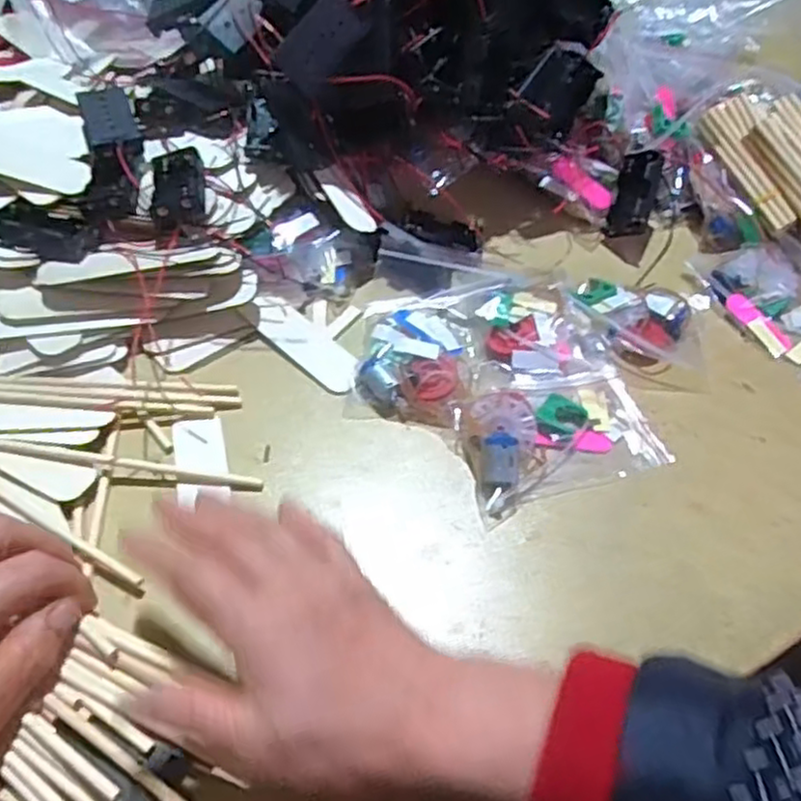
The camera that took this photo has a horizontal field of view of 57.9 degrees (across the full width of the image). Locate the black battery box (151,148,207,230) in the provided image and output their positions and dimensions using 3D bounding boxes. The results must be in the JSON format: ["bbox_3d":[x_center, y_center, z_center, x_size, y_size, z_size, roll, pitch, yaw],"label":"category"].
[{"bbox_3d":[-0.139,-0.135,0.452,0.032,0.018,0.058,-8,54,-8],"label":"black battery box"}]

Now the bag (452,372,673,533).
[{"bbox_3d":[0.090,0.017,0.412,0.114,0.018,0.070,-17,56,-15],"label":"bag"}]

